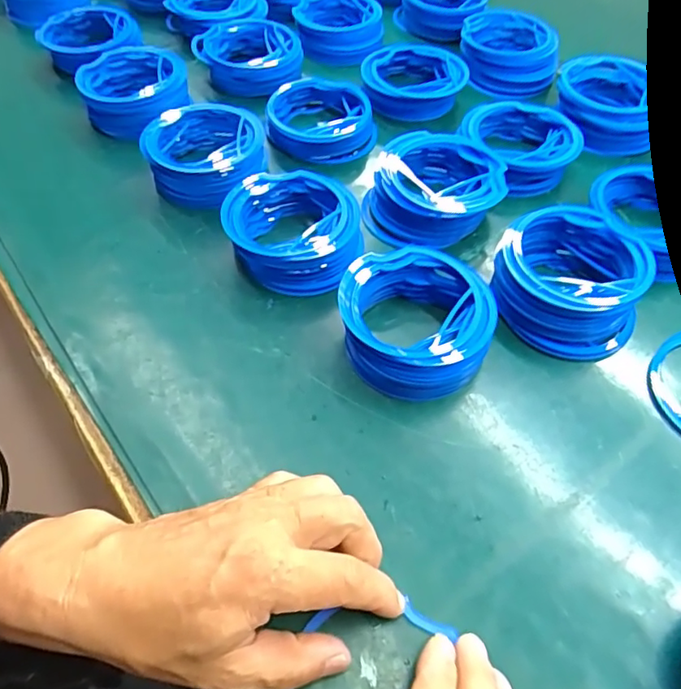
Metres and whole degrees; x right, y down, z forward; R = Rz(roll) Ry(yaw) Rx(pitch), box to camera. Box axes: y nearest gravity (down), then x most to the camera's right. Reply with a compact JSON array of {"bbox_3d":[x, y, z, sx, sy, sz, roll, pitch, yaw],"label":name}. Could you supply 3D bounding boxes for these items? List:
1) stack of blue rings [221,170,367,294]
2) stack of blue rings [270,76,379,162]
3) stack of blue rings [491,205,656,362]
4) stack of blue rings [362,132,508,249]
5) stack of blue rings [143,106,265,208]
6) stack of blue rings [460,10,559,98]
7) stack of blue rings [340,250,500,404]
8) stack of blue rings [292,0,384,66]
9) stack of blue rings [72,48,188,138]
[{"bbox_3d":[-0.035,-0.089,0.423,0.097,0.034,0.097,-3,55,-2],"label":"stack of blue rings"},{"bbox_3d":[-0.022,-0.209,0.519,0.098,0.037,0.091,-17,56,-12],"label":"stack of blue rings"},{"bbox_3d":[0.161,-0.047,0.393,0.103,0.044,0.106,22,57,15],"label":"stack of blue rings"},{"bbox_3d":[0.077,-0.127,0.458,0.107,0.043,0.103,10,55,7],"label":"stack of blue rings"},{"bbox_3d":[-0.116,-0.166,0.478,0.104,0.036,0.101,5,55,3],"label":"stack of blue rings"},{"bbox_3d":[0.176,-0.306,0.583,0.096,0.047,0.088,2,56,4],"label":"stack of blue rings"},{"bbox_3d":[0.050,-0.017,0.375,0.102,0.036,0.105,-3,55,-2],"label":"stack of blue rings"},{"bbox_3d":[-0.004,-0.355,0.617,0.100,0.034,0.095,16,56,11],"label":"stack of blue rings"},{"bbox_3d":[-0.197,-0.243,0.536,0.098,0.041,0.096,-16,56,-11],"label":"stack of blue rings"}]

